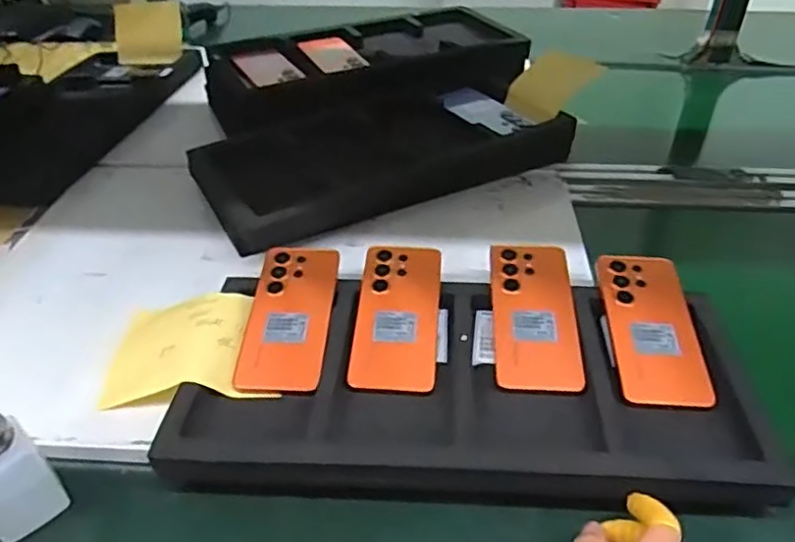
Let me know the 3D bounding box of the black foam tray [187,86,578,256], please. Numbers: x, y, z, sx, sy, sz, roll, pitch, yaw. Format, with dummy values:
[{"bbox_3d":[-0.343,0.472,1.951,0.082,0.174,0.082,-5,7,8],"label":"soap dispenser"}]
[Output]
[{"bbox_3d":[-0.014,-0.161,0.838,0.483,0.069,0.208,-22,45,-26],"label":"black foam tray"}]

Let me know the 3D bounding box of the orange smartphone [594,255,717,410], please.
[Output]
[{"bbox_3d":[0.237,0.051,0.582,0.077,0.004,0.168,1,50,6],"label":"orange smartphone"}]

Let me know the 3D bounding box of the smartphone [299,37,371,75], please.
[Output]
[{"bbox_3d":[-0.106,-0.349,1.001,0.080,0.006,0.144,-18,42,-20],"label":"smartphone"}]

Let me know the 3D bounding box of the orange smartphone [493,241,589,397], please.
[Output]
[{"bbox_3d":[0.131,0.039,0.595,0.079,0.006,0.166,3,50,4],"label":"orange smartphone"}]

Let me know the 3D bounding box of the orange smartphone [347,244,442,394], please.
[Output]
[{"bbox_3d":[0.001,0.040,0.597,0.077,0.007,0.173,4,49,3],"label":"orange smartphone"}]

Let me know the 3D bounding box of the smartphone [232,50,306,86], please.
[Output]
[{"bbox_3d":[-0.199,-0.312,0.954,0.076,0.007,0.119,-20,42,-22],"label":"smartphone"}]

